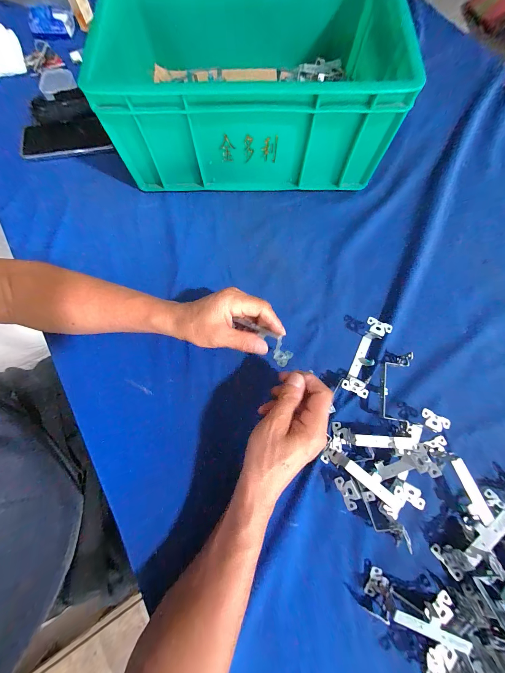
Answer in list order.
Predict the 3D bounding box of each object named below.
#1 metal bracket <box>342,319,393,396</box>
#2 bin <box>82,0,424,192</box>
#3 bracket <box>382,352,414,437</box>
[{"bbox_3d":[0.150,0.029,0.322,0.031,0.027,0.102,26,77,7],"label":"metal bracket"},{"bbox_3d":[0.001,-0.414,0.374,0.393,0.140,0.315,-1,75,0],"label":"bin"},{"bbox_3d":[0.184,0.071,0.308,0.028,0.026,0.104,10,76,3],"label":"bracket"}]

